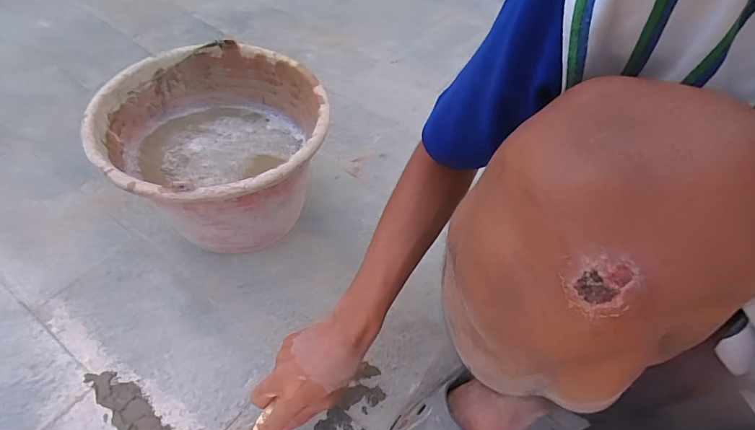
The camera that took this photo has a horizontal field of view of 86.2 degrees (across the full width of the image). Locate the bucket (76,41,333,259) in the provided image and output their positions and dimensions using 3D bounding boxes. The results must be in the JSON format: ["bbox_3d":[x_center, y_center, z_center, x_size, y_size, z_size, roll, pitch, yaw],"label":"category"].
[{"bbox_3d":[-0.208,-0.083,0.560,0.265,0.163,0.268,6,52,-8],"label":"bucket"}]

